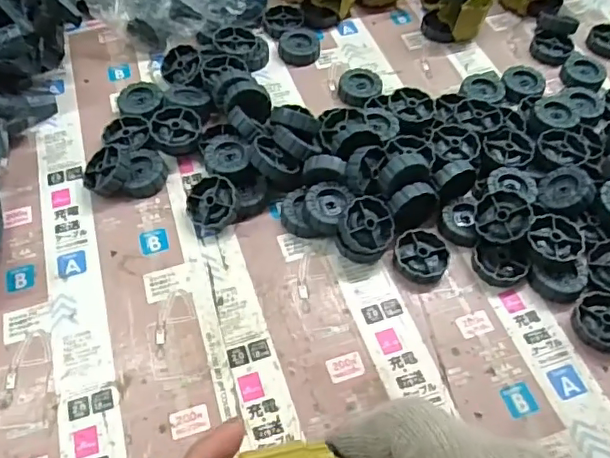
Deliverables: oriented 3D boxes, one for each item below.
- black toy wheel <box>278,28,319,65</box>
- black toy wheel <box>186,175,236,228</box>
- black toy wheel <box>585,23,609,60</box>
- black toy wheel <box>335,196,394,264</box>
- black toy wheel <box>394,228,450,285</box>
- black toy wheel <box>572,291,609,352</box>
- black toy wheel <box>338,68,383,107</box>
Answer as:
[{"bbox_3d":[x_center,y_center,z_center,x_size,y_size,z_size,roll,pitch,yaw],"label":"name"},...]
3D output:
[{"bbox_3d":[-0.006,-0.173,0.531,0.038,0.013,0.038,-1,56,1],"label":"black toy wheel"},{"bbox_3d":[-0.067,-0.019,0.414,0.039,0.013,0.039,-4,78,17],"label":"black toy wheel"},{"bbox_3d":[0.296,-0.184,0.547,0.038,0.011,0.040,-1,56,1],"label":"black toy wheel"},{"bbox_3d":[0.041,0.000,0.400,0.040,0.025,0.041,44,70,-11],"label":"black toy wheel"},{"bbox_3d":[0.085,0.017,0.405,0.039,0.011,0.044,1,56,2],"label":"black toy wheel"},{"bbox_3d":[0.203,0.063,0.380,0.039,0.011,0.039,-1,56,1],"label":"black toy wheel"},{"bbox_3d":[0.049,-0.125,0.497,0.037,0.013,0.038,-1,56,1],"label":"black toy wheel"}]

